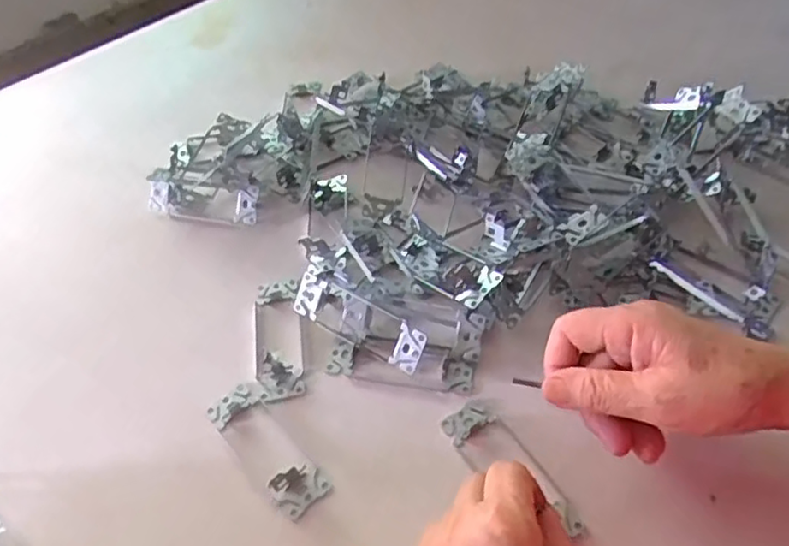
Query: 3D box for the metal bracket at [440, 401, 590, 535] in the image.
[{"bbox_3d":[0.078,0.123,0.424,0.109,0.010,0.036,35,60,27],"label":"metal bracket"}]

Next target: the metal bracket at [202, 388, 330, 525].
[{"bbox_3d":[-0.091,0.113,0.448,0.037,0.015,0.111,-36,56,-21],"label":"metal bracket"}]

